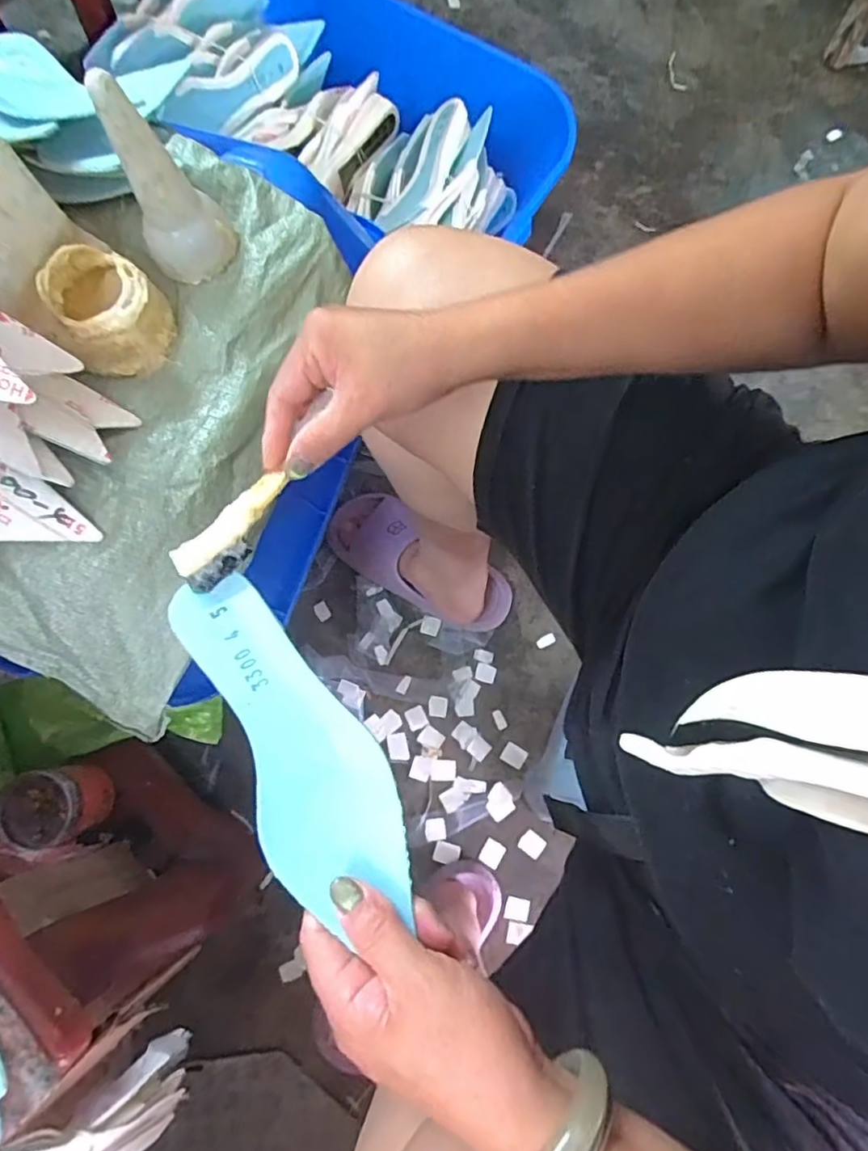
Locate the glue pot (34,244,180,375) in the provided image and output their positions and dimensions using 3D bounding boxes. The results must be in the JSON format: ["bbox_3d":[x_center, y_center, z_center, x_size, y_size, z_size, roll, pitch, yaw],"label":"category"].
[{"bbox_3d":[-0.253,-0.206,0.466,0.083,0.057,0.084,0,77,0],"label":"glue pot"}]

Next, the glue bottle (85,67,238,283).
[{"bbox_3d":[-0.199,-0.291,0.447,0.063,0.130,0.059,1,77,0],"label":"glue bottle"}]

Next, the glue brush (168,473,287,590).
[{"bbox_3d":[-0.119,-0.028,0.358,0.028,0.016,0.082,42,93,9],"label":"glue brush"}]

